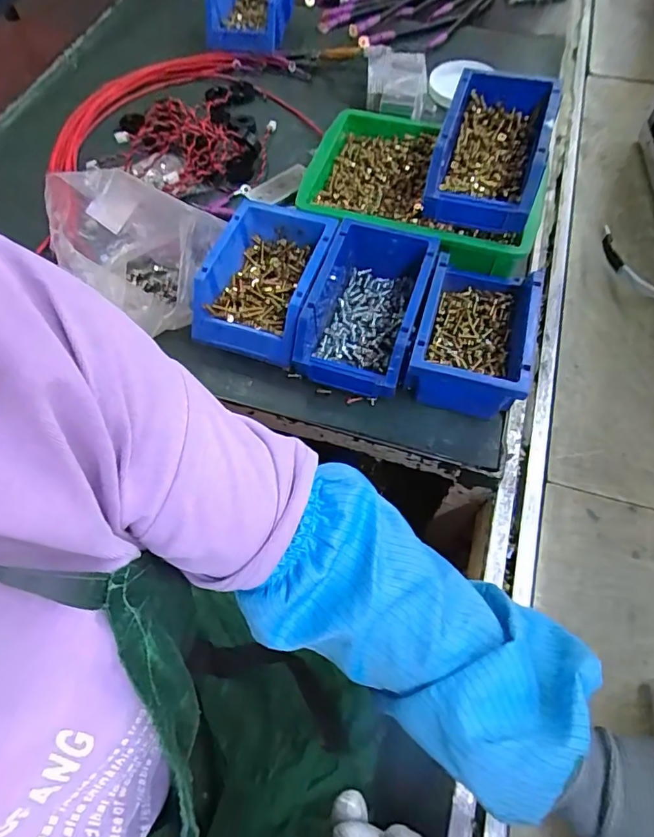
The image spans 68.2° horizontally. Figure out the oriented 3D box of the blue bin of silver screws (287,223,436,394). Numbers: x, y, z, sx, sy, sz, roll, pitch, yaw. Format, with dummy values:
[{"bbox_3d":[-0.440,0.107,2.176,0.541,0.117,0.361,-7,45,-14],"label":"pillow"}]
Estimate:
[{"bbox_3d":[0.038,-0.109,0.489,0.105,0.079,0.163,16,64,10],"label":"blue bin of silver screws"}]

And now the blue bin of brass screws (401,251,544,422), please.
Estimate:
[{"bbox_3d":[0.143,-0.084,0.474,0.100,0.075,0.158,15,64,10],"label":"blue bin of brass screws"}]

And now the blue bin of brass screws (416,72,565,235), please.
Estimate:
[{"bbox_3d":[0.169,-0.279,0.496,0.105,0.060,0.169,17,64,10],"label":"blue bin of brass screws"}]

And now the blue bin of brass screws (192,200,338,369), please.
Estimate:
[{"bbox_3d":[-0.064,-0.140,0.500,0.114,0.062,0.160,13,63,9],"label":"blue bin of brass screws"}]

